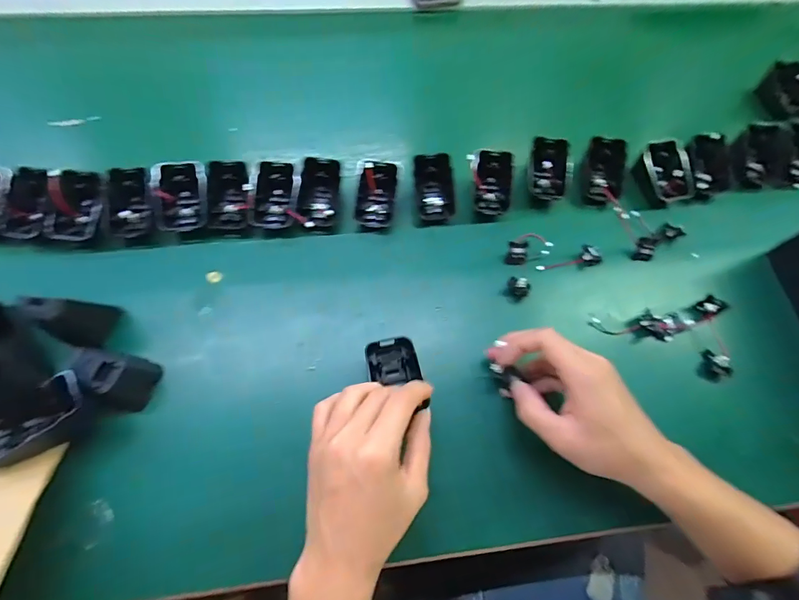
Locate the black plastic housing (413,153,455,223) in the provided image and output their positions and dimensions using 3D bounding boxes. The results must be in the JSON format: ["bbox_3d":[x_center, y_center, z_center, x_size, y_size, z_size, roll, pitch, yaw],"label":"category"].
[{"bbox_3d":[0.037,-0.121,0.442,0.044,0.021,0.073,-4,100,-12],"label":"black plastic housing"}]

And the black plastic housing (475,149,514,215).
[{"bbox_3d":[0.101,-0.128,0.447,0.043,0.022,0.072,6,91,1],"label":"black plastic housing"}]

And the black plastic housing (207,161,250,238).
[{"bbox_3d":[-0.175,-0.105,0.419,0.047,0.021,0.075,-3,99,0],"label":"black plastic housing"}]

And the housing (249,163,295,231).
[{"bbox_3d":[-0.131,-0.108,0.421,0.040,0.033,0.064,3,64,-1],"label":"housing"}]

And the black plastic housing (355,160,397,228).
[{"bbox_3d":[-0.026,-0.112,0.429,0.043,0.037,0.064,6,63,0],"label":"black plastic housing"}]

